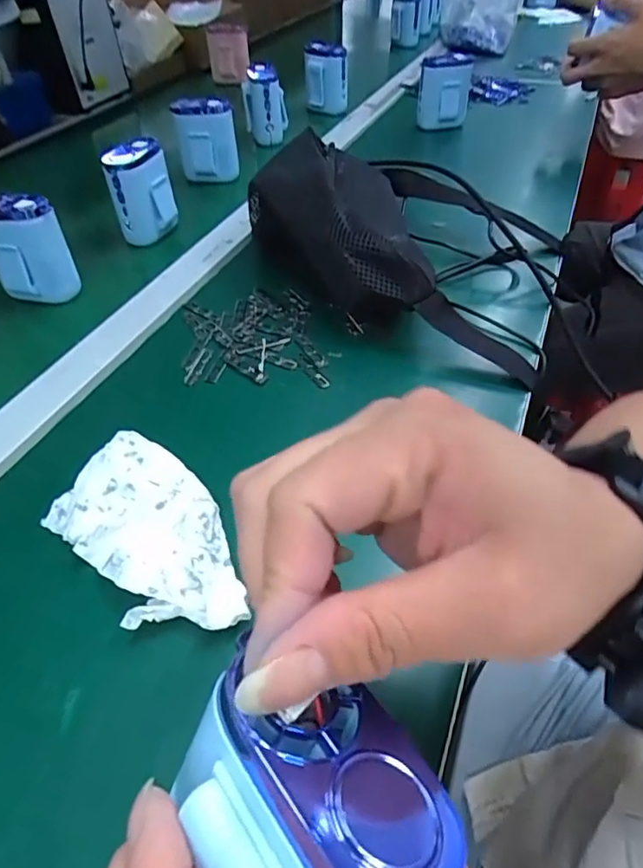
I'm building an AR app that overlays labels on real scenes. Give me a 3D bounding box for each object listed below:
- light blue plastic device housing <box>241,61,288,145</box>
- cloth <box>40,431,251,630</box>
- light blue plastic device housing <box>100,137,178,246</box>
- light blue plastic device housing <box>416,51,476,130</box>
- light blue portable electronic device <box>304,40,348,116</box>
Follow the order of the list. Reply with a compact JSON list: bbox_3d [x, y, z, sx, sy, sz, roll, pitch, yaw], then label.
[{"bbox_3d":[-0.077,-0.453,0.729,0.054,0.082,0.061,-13,48,-10],"label":"light blue plastic device housing"},{"bbox_3d":[-0.092,0.054,0.294,0.143,0.015,0.075,34,56,29],"label":"cloth"},{"bbox_3d":[-0.180,-0.243,0.537,0.057,0.084,0.049,-13,48,-10],"label":"light blue plastic device housing"},{"bbox_3d":[0.168,-0.470,0.728,0.069,0.079,0.064,6,47,7],"label":"light blue plastic device housing"},{"bbox_3d":[0.007,-0.543,0.809,0.062,0.090,0.061,-2,47,0],"label":"light blue portable electronic device"}]

